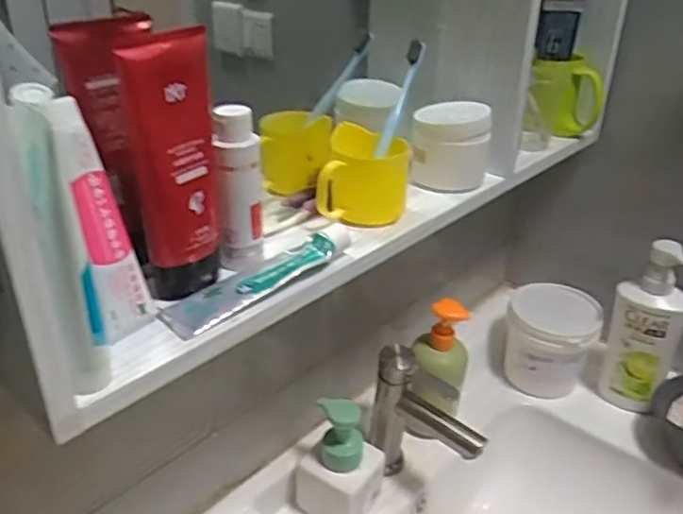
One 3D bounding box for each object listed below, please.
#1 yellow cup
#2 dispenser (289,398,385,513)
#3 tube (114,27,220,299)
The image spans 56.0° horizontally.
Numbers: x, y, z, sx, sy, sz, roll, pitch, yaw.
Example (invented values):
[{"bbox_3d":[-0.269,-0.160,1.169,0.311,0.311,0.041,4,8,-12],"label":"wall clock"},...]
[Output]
[{"bbox_3d":[0.018,-0.080,0.605,0.081,0.078,0.085,-1,28,-3],"label":"yellow cup"},{"bbox_3d":[-0.002,0.221,0.707,0.084,0.145,0.069,15,31,24],"label":"dispenser"},{"bbox_3d":[-0.115,-0.058,0.448,0.056,0.179,0.047,-6,29,-13],"label":"tube"}]

